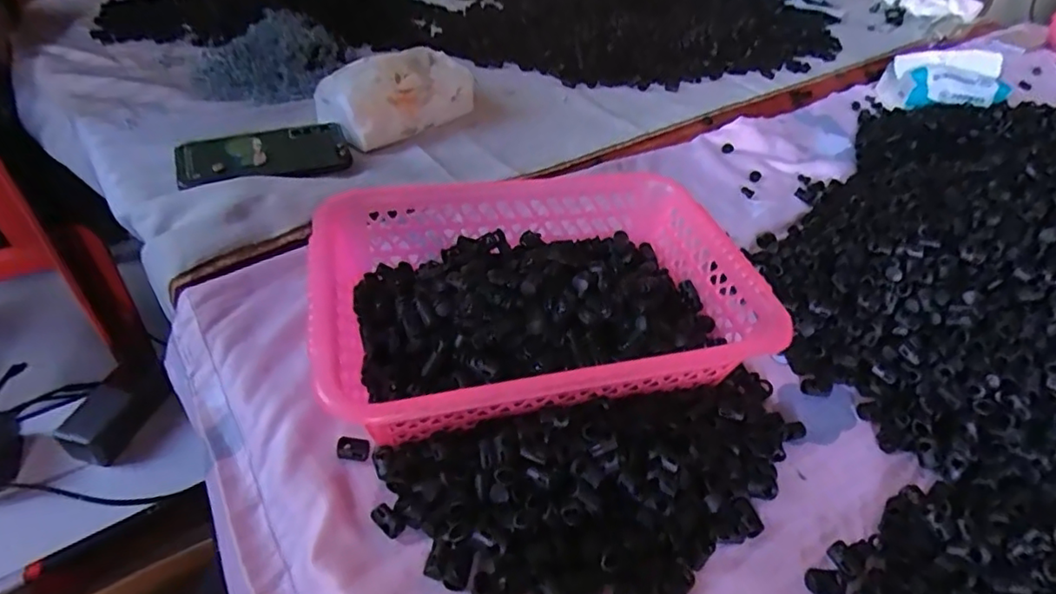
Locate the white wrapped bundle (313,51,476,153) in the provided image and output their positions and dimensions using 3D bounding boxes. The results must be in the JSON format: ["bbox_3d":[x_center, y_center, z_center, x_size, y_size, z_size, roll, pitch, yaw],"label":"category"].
[{"bbox_3d":[-0.146,-0.234,0.671,0.079,0.069,0.175,33,48,26],"label":"white wrapped bundle"}]

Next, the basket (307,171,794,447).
[{"bbox_3d":[0.007,0.004,0.437,0.298,0.079,0.213,-6,44,-14],"label":"basket"}]

